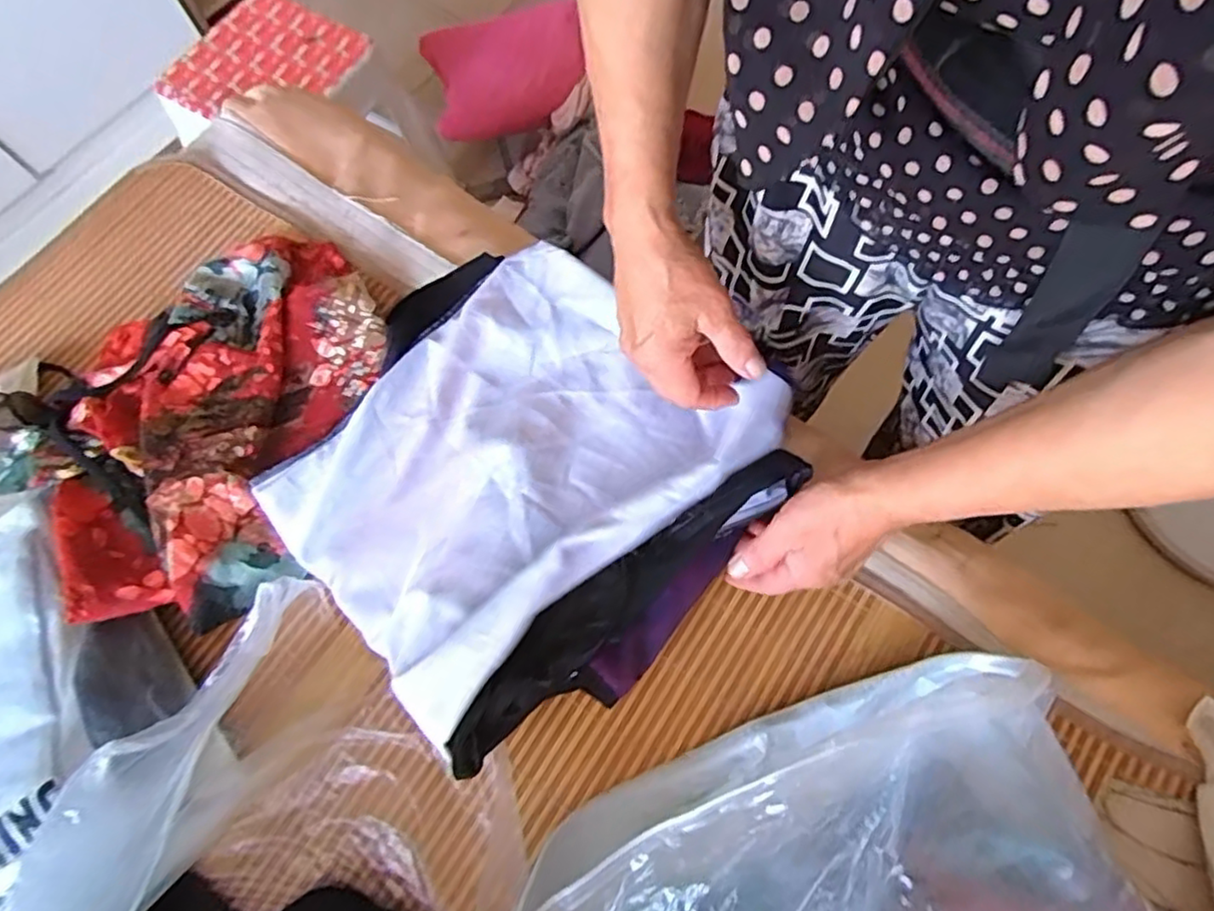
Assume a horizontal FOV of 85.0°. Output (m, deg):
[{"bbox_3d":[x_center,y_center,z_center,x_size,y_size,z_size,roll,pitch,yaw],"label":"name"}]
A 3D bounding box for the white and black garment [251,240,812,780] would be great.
[{"bbox_3d":[-0.062,0.003,0.458,0.291,0.060,0.304,42,77,15],"label":"white and black garment"}]

